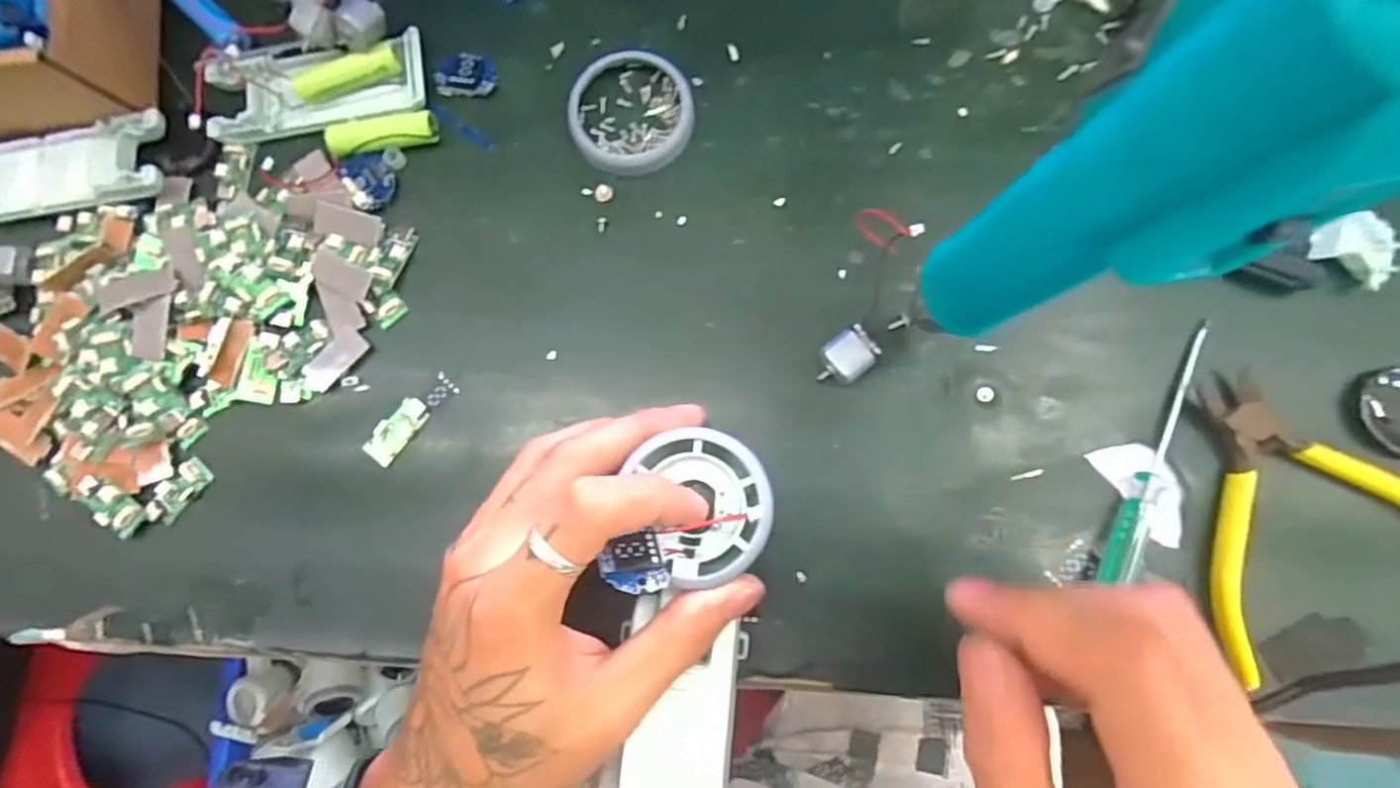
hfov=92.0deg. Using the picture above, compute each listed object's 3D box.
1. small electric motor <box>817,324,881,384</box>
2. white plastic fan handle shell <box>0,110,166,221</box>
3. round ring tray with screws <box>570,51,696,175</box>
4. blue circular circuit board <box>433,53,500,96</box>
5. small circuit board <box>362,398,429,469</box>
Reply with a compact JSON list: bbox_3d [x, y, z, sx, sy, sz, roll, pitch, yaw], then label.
[{"bbox_3d":[0.063,-0.015,0.293,0.026,0.015,0.019,-35,82,-3],"label":"small electric motor"},{"bbox_3d":[-0.305,-0.107,0.323,0.100,0.014,0.040,-8,81,1],"label":"white plastic fan handle shell"},{"bbox_3d":[-0.032,-0.134,0.321,0.055,0.008,0.060,0,81,2],"label":"round ring tray with screws"},{"bbox_3d":[-0.113,-0.155,0.327,0.028,0.004,0.021,-1,81,2],"label":"blue circular circuit board"},{"bbox_3d":[-0.137,0.016,0.305,0.015,0.004,0.031,37,84,7],"label":"small circuit board"}]

